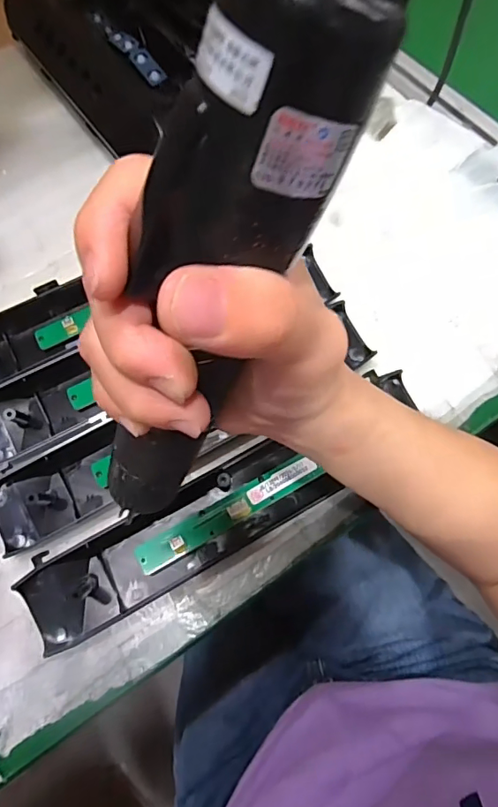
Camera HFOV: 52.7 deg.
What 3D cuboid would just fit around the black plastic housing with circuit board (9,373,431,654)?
[{"bbox_3d":[-0.007,0.066,0.322,0.270,0.021,0.055,-28,70,-8],"label":"black plastic housing with circuit board"}]

